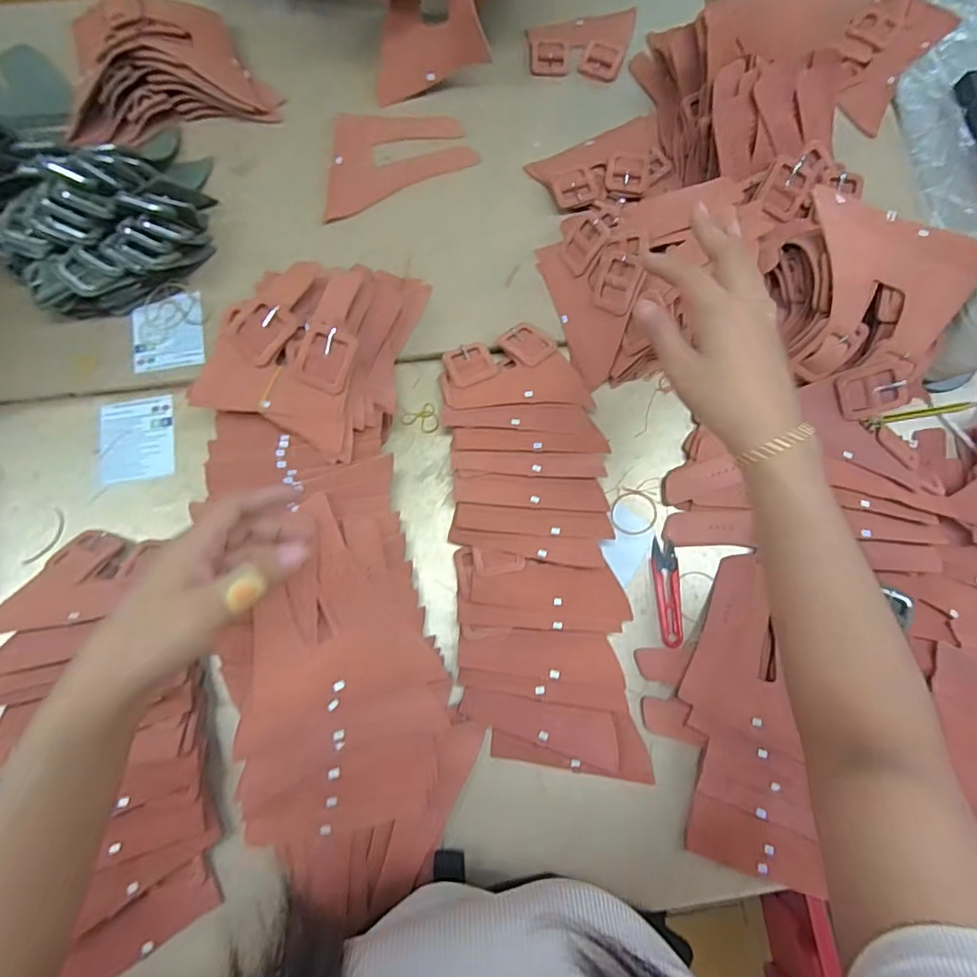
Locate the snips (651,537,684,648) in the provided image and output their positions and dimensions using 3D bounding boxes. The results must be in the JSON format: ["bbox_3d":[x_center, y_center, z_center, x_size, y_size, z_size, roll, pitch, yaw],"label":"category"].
[{"bbox_3d":[0.172,0.100,0.493,0.023,0.007,0.100,-3,76,-1],"label":"snips"}]

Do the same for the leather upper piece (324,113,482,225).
[{"bbox_3d":[-0.113,-0.385,0.590,0.179,0.009,0.118,-20,77,-5],"label":"leather upper piece"}]

